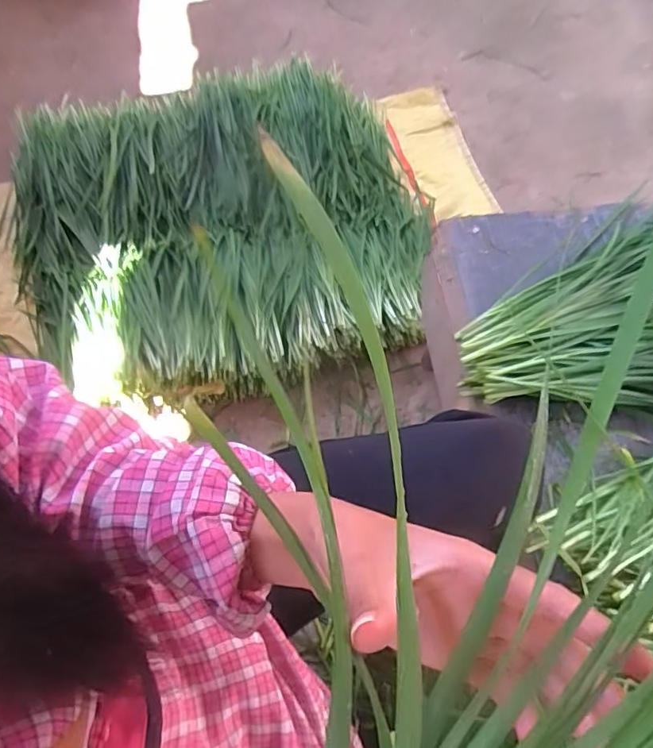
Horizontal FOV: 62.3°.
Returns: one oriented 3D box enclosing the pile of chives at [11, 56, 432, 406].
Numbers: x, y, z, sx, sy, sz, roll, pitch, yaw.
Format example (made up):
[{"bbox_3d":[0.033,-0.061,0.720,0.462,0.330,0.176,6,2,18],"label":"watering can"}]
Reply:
[{"bbox_3d":[-0.186,-0.301,1.050,0.772,0.159,0.733,-17,65,-8],"label":"pile of chives"}]

